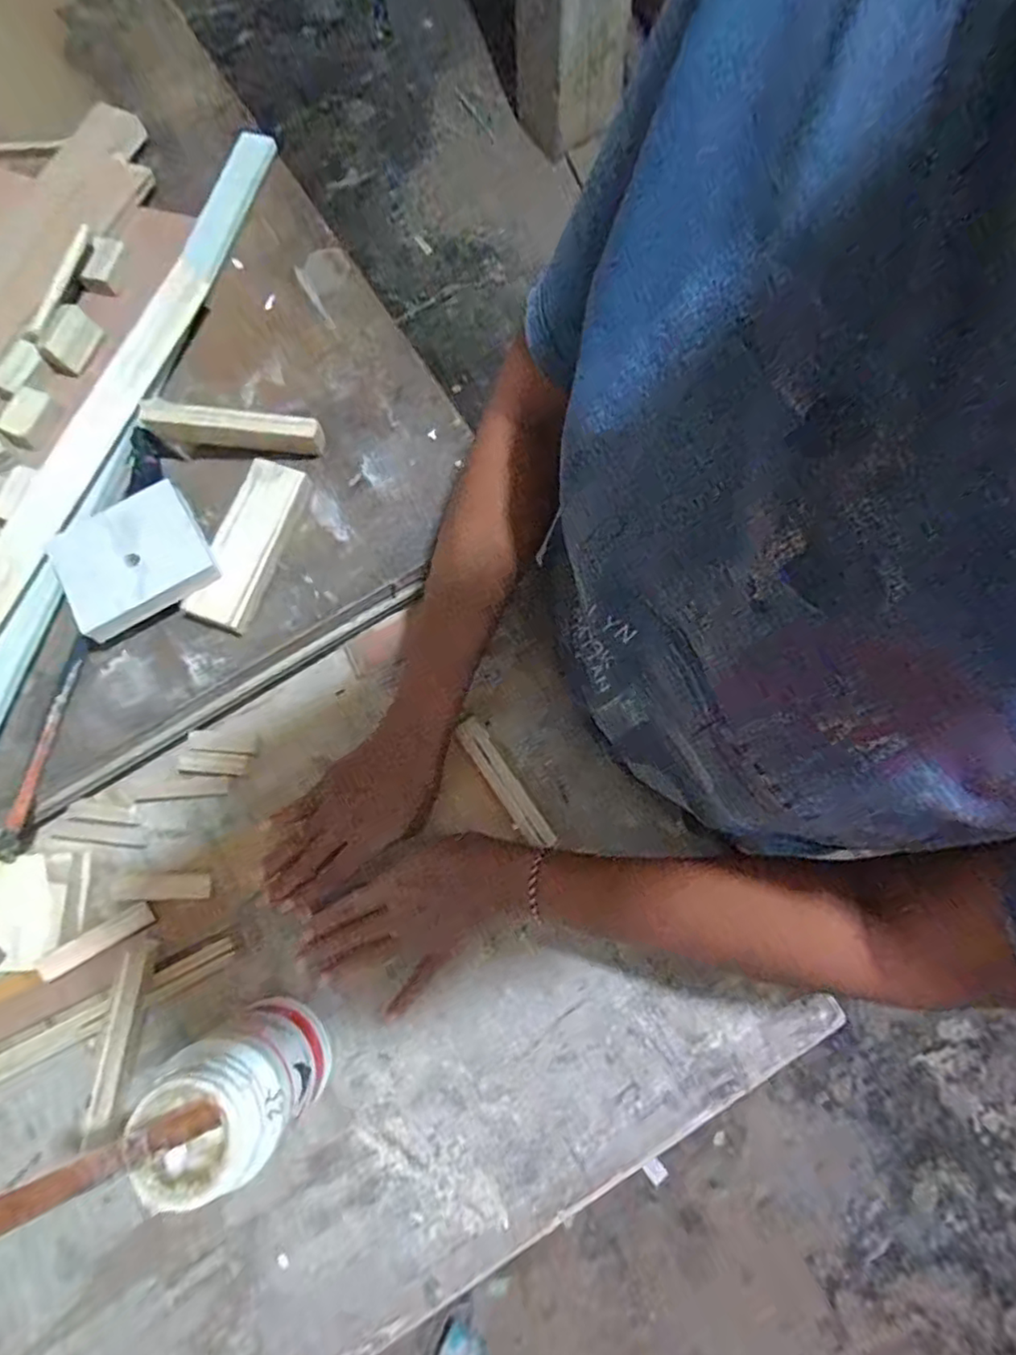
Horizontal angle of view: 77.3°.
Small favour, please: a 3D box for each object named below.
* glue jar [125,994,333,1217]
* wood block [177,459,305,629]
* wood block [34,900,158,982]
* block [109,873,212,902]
[{"bbox_3d":[-0.158,0.249,0.390,0.071,0.131,0.071,0,77,2],"label":"glue jar"},{"bbox_3d":[-0.191,-0.099,0.464,0.041,0.019,0.125,21,79,7],"label":"wood block"},{"bbox_3d":[-0.296,0.189,0.457,0.074,0.012,0.018,-29,78,-28],"label":"wood block"},{"bbox_3d":[-0.259,0.157,0.477,0.073,0.011,0.018,-3,77,2],"label":"block"}]

